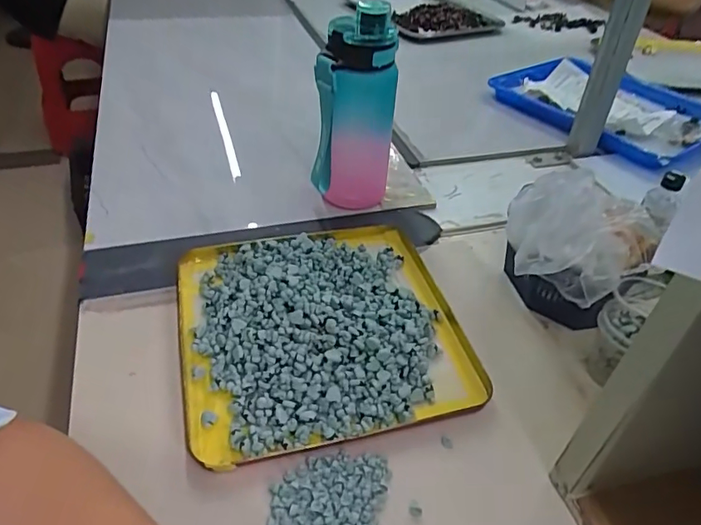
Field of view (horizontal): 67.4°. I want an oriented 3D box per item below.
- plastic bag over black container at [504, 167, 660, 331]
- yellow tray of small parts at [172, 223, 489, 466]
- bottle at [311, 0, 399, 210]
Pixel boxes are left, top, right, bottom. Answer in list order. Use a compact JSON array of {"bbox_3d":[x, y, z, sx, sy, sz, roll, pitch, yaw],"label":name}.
[{"bbox_3d":[0.195,0.001,0.453,0.125,0.144,0.098,10,43,9],"label":"plastic bag over black container"},{"bbox_3d":[-0.026,0.046,0.467,0.239,0.033,0.234,-10,44,-13],"label":"yellow tray of small parts"},{"bbox_3d":[0.004,-0.157,0.562,0.083,0.218,0.078,4,43,2],"label":"bottle"}]

